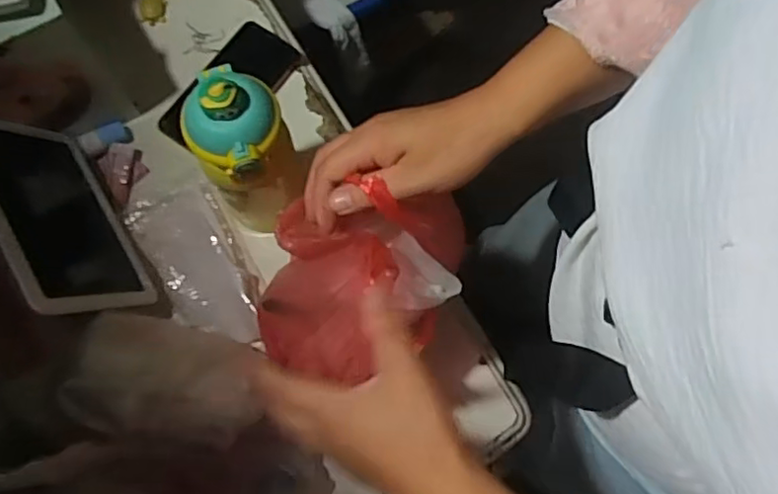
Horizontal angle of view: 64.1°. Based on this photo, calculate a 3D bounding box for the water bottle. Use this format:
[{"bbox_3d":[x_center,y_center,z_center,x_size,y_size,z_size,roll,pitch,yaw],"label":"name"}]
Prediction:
[{"bbox_3d":[-0.120,-0.081,0.532,0.072,0.211,0.087,1,78,-1],"label":"water bottle"}]

